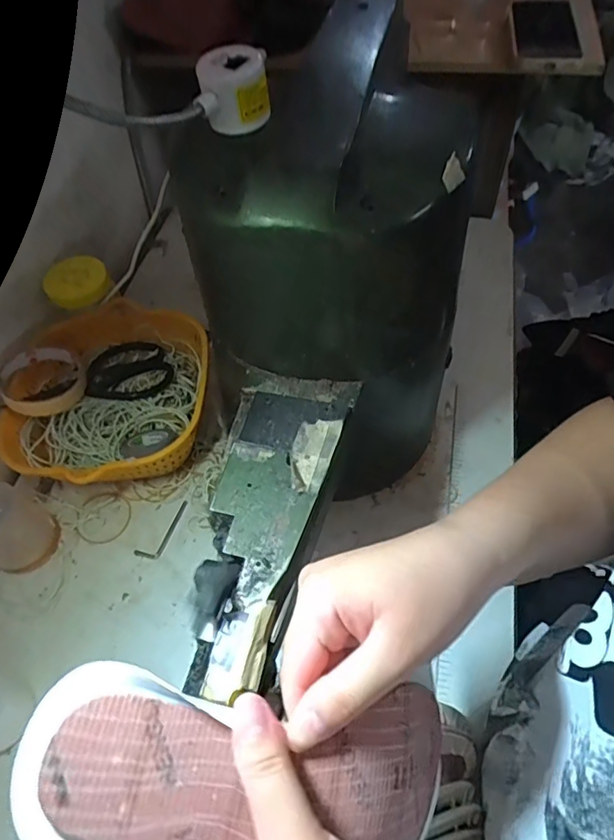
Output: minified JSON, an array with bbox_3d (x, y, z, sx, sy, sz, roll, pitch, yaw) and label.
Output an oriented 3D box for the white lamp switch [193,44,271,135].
[{"bbox_3d":[-0.043,-0.194,0.306,0.042,0.033,0.033,-10,56,-2],"label":"white lamp switch"}]

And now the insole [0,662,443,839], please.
[{"bbox_3d":[-0.020,0.158,0.234,0.201,0.031,0.071,15,55,-17],"label":"insole"}]

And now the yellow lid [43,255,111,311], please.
[{"bbox_3d":[-0.256,-0.154,0.583,0.067,0.058,0.010,-38,18,-15],"label":"yellow lid"}]

